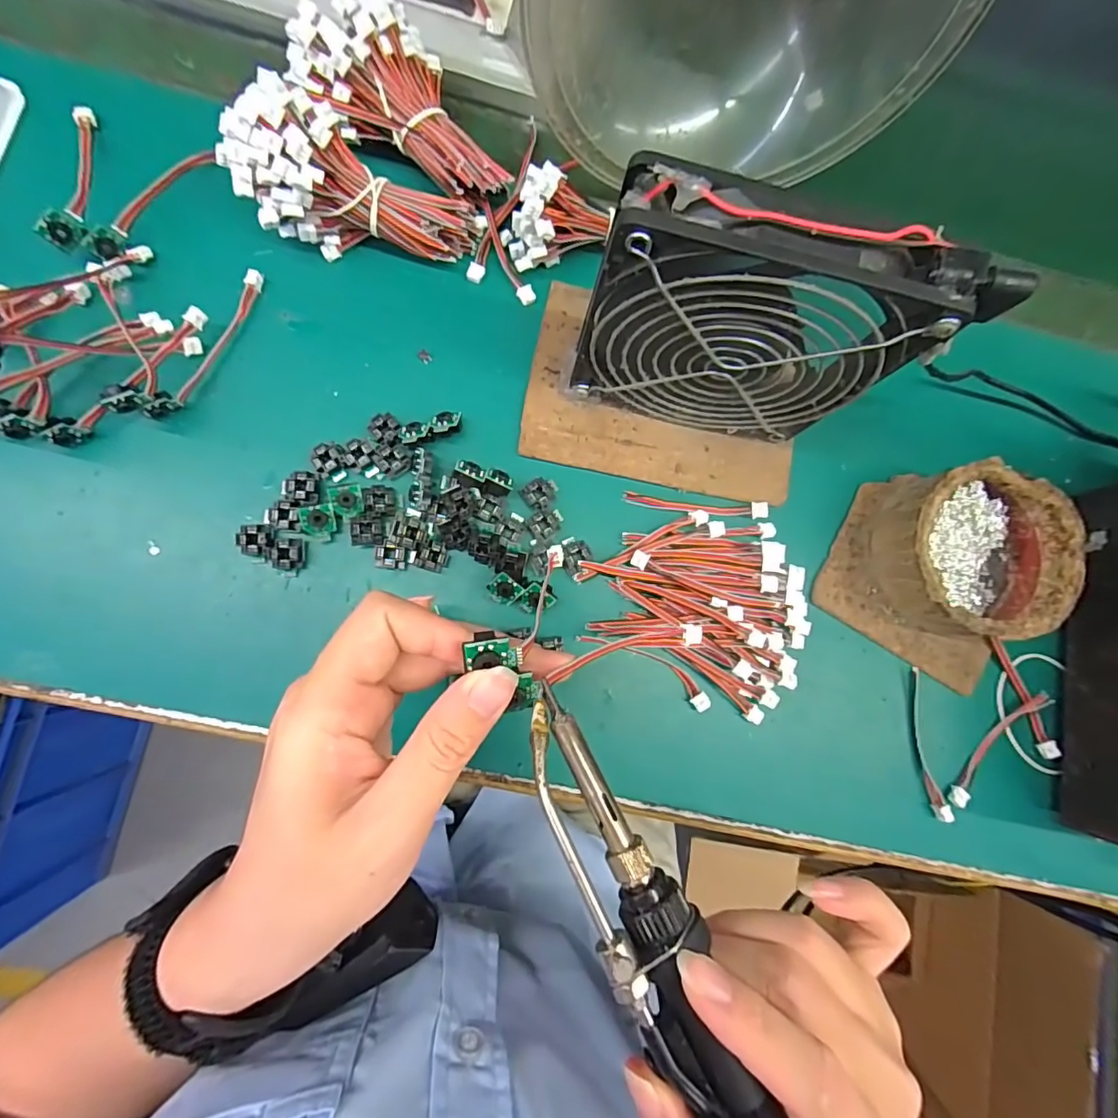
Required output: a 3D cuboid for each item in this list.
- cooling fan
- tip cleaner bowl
[{"bbox_3d":[0.074,-0.090,0.221,0.124,0.128,0.027,12,83,-4],"label":"cooling fan"},{"bbox_3d":[0.208,-0.003,0.269,0.079,0.042,0.080,1,84,-6],"label":"tip cleaner bowl"}]

